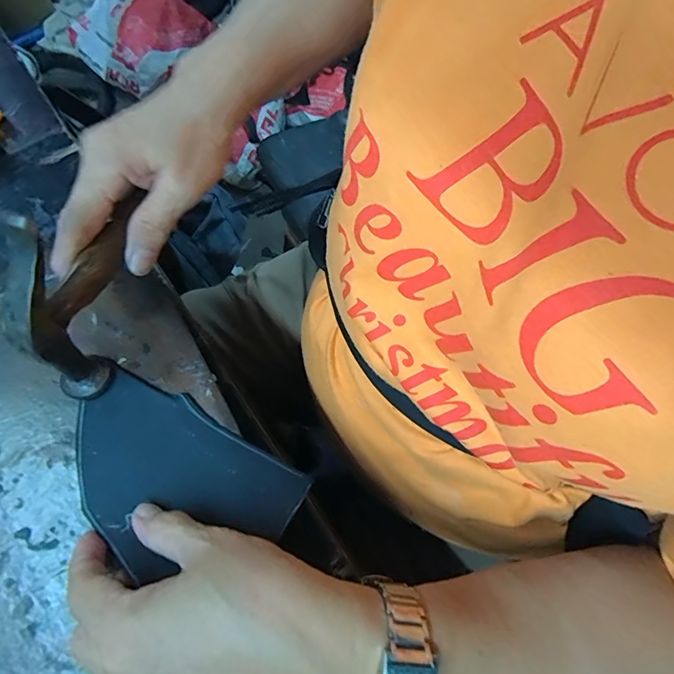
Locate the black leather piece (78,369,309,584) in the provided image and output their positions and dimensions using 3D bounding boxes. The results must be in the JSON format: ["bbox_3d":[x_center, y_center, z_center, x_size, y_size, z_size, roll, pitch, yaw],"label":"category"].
[{"bbox_3d":[-0.095,0.081,0.246,0.137,0.006,0.083,29,66,15],"label":"black leather piece"}]

